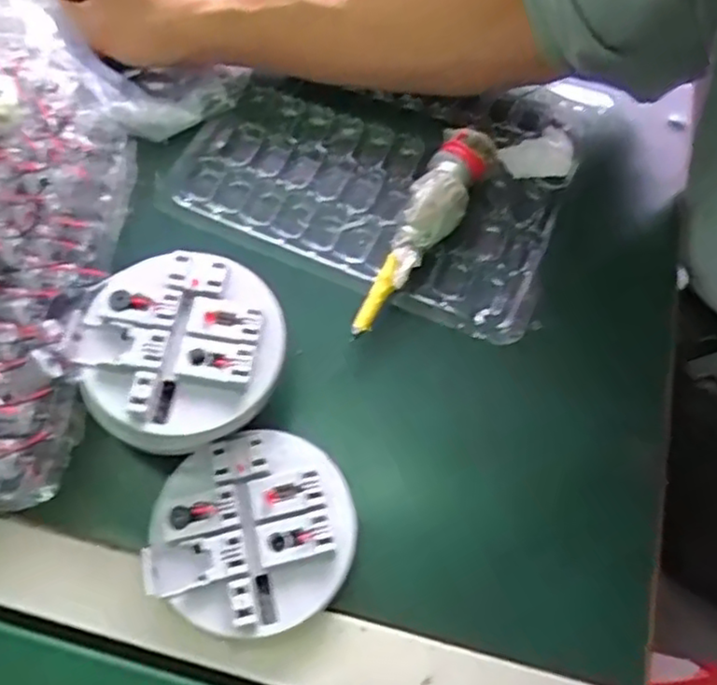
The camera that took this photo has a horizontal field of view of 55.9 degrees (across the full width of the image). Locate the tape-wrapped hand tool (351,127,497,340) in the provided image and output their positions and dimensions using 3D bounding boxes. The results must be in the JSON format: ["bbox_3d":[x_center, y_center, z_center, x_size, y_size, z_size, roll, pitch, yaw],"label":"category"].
[{"bbox_3d":[0.037,-0.067,0.413,0.033,0.035,0.144,29,70,13],"label":"tape-wrapped hand tool"}]

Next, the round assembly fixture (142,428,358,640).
[{"bbox_3d":[-0.055,0.098,0.352,0.102,0.025,0.097,0,66,1],"label":"round assembly fixture"}]

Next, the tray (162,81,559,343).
[{"bbox_3d":[0.009,-0.116,0.455,0.247,0.014,0.169,20,68,9],"label":"tray"}]

